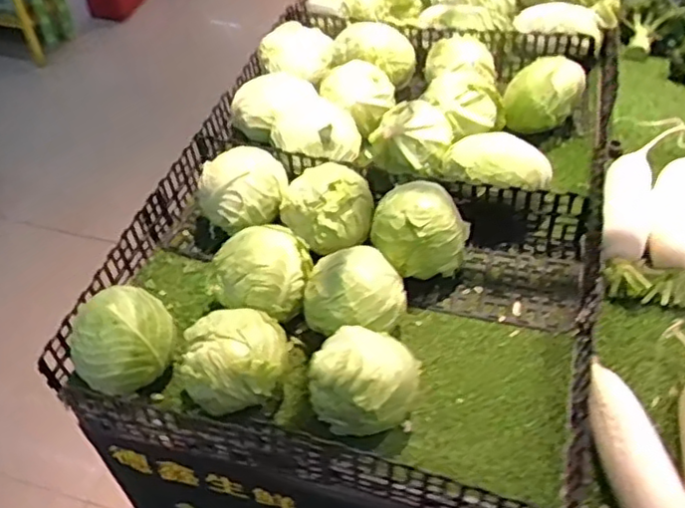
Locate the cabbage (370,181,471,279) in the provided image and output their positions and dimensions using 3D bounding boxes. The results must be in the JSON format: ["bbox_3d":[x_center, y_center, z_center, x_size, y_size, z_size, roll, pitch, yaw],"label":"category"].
[{"bbox_3d":[0.117,-0.037,1.014,0.135,0.132,0.126,0,49,0],"label":"cabbage"}]

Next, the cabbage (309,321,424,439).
[{"bbox_3d":[0.031,0.167,0.851,0.130,0.116,0.107,10,50,9],"label":"cabbage"}]

